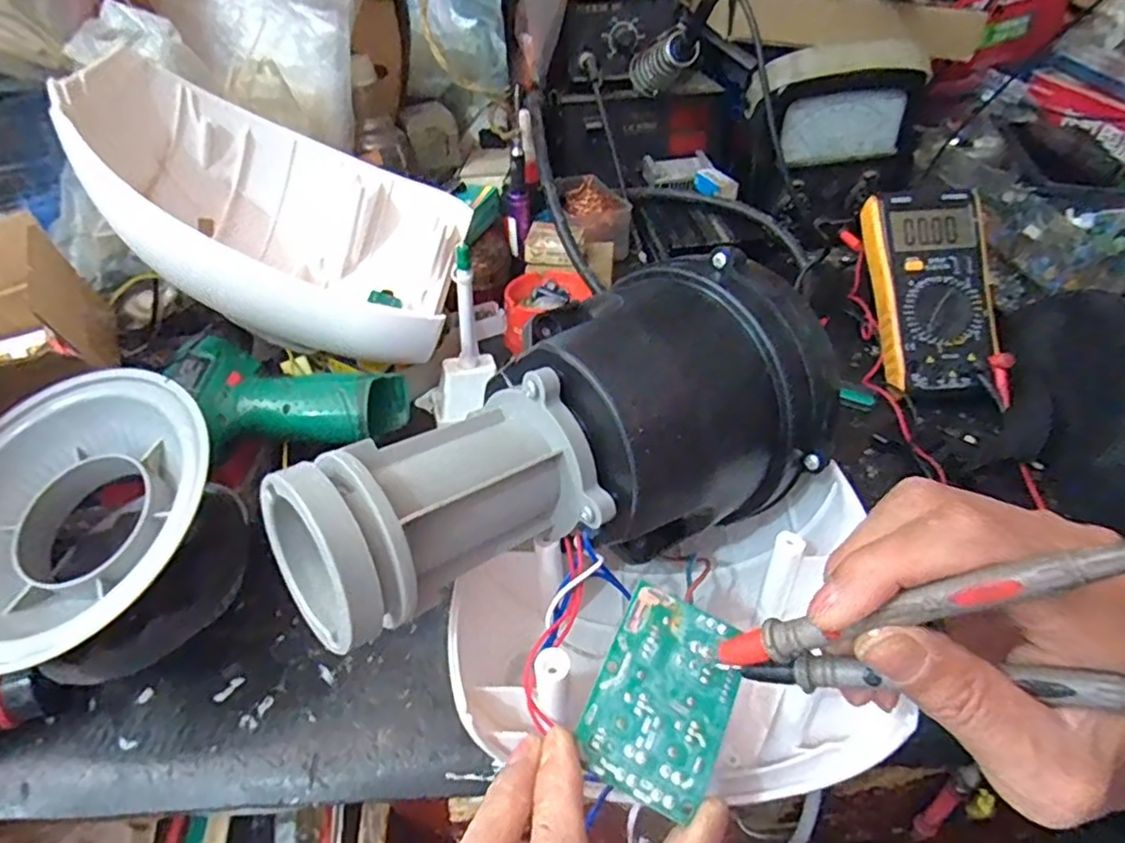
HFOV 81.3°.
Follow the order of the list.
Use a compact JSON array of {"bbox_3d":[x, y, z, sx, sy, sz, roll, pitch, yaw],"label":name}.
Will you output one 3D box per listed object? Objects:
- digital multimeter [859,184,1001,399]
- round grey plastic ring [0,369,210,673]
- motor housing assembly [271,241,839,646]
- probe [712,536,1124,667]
[{"bbox_3d":[0.294,-0.100,0.515,0.087,0.027,0.169,-5,79,6],"label":"digital multimeter"},{"bbox_3d":[-0.247,0.048,0.335,0.136,0.049,0.154,26,68,17],"label":"round grey plastic ring"},{"bbox_3d":[0.009,0.010,0.293,0.248,0.098,0.102,-22,45,-22],"label":"motor housing assembly"},{"bbox_3d":[0.098,0.055,0.189,0.010,0.129,0.010,43,42,-16],"label":"probe"}]

